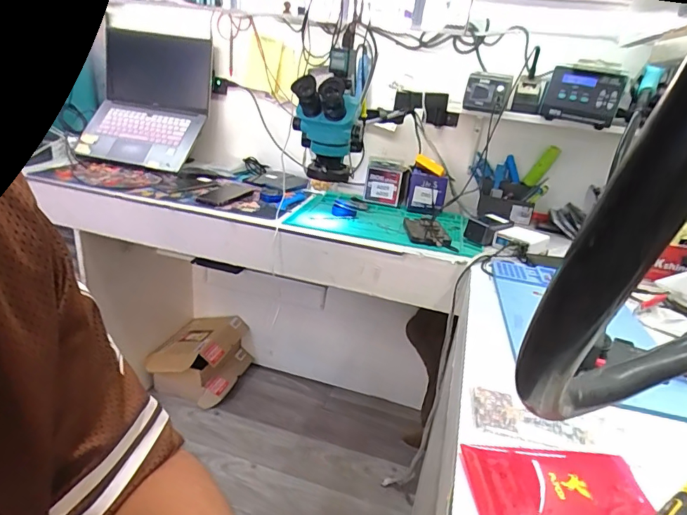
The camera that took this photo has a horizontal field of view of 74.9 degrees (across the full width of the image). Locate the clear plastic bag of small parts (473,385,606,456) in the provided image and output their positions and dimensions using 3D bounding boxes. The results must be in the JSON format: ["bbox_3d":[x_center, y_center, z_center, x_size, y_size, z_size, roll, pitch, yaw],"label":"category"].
[{"bbox_3d":[0.204,0.172,0.471,0.133,0.012,0.061,11,22,11],"label":"clear plastic bag of small parts"}]

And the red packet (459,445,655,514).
[{"bbox_3d":[0.193,0.209,0.402,0.162,0.013,0.092,6,22,-2],"label":"red packet"}]

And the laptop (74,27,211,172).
[{"bbox_3d":[-0.551,-0.437,1.234,0.326,0.330,0.156,12,23,13],"label":"laptop"}]

